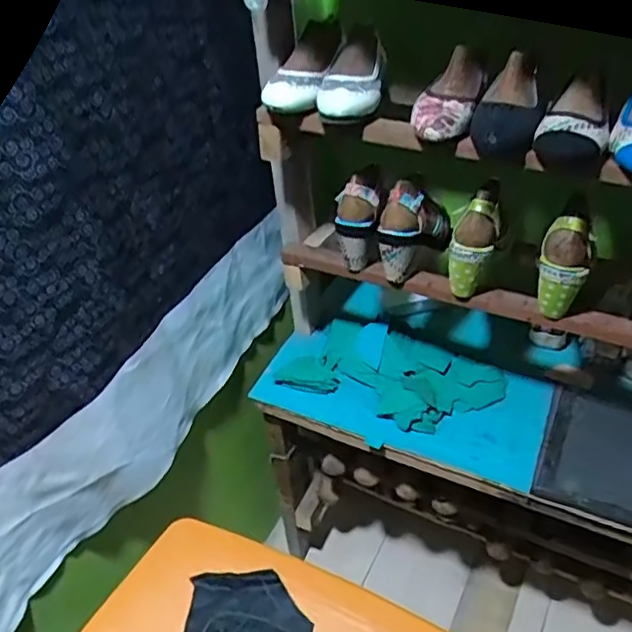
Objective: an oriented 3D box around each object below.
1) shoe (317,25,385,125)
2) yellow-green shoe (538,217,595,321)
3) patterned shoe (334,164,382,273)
[{"bbox_3d":[0.056,-0.356,0.879,0.077,0.065,0.271,3,40,9],"label":"shoe"},{"bbox_3d":[0.337,-0.067,0.839,0.067,0.140,0.065,12,43,19],"label":"yellow-green shoe"},{"bbox_3d":[0.063,-0.141,0.938,0.073,0.163,0.060,17,22,24],"label":"patterned shoe"}]

